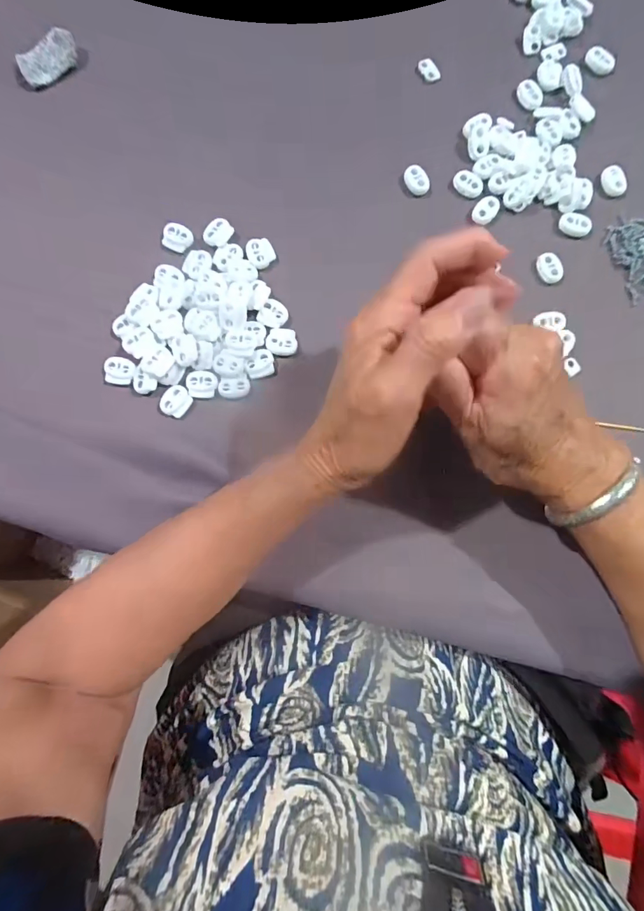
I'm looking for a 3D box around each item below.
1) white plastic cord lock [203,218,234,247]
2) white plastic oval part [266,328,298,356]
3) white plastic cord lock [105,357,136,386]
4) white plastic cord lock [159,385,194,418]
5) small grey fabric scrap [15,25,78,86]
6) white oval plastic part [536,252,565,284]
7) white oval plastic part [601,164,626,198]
[{"bbox_3d":[-0.076,-0.163,0.310,0.018,0.004,0.022,34,85,4],"label":"white plastic cord lock"},{"bbox_3d":[-0.028,-0.081,0.301,0.022,0.004,0.020,5,83,1],"label":"white plastic oval part"},{"bbox_3d":[-0.144,-0.061,0.303,0.021,0.004,0.020,5,83,1],"label":"white plastic cord lock"},{"bbox_3d":[-0.104,-0.038,0.300,0.018,0.006,0.022,39,85,4],"label":"white plastic cord lock"},{"bbox_3d":[-0.211,-0.307,0.327,0.046,0.015,0.021,-32,84,-3],"label":"small grey fabric scrap"},{"bbox_3d":[0.164,-0.135,0.305,0.014,0.007,0.022,-15,83,-2],"label":"white oval plastic part"},{"bbox_3d":[0.213,-0.200,0.309,0.011,0.008,0.022,-25,84,-3],"label":"white oval plastic part"}]

